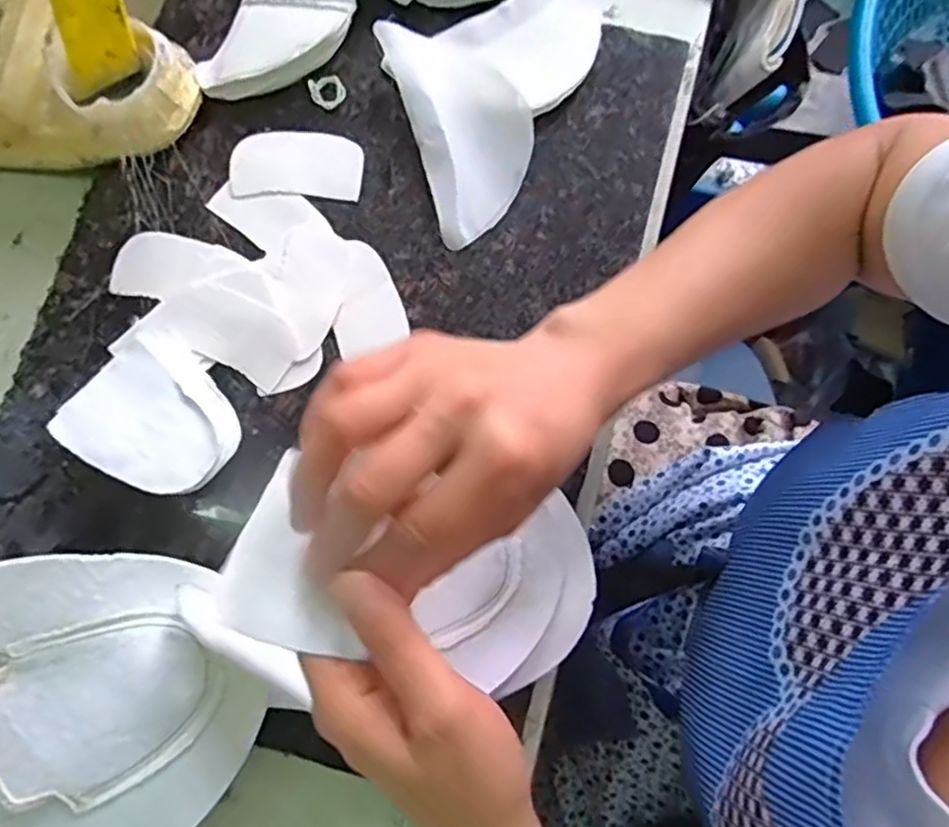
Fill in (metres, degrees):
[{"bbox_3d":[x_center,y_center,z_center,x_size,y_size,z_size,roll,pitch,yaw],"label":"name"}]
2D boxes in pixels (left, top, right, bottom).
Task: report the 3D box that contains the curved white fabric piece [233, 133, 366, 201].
[{"bbox_3d":[-0.116,-0.163,0.452,0.085,0.004,0.045,2,79,1],"label":"curved white fabric piece"}]

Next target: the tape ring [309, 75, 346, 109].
[{"bbox_3d":[-0.097,-0.214,0.458,0.023,0.011,0.019,-18,80,-3],"label":"tape ring"}]

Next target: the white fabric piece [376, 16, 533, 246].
[{"bbox_3d":[-0.004,-0.187,0.445,0.075,0.026,0.142,-19,80,-3],"label":"white fabric piece"}]

